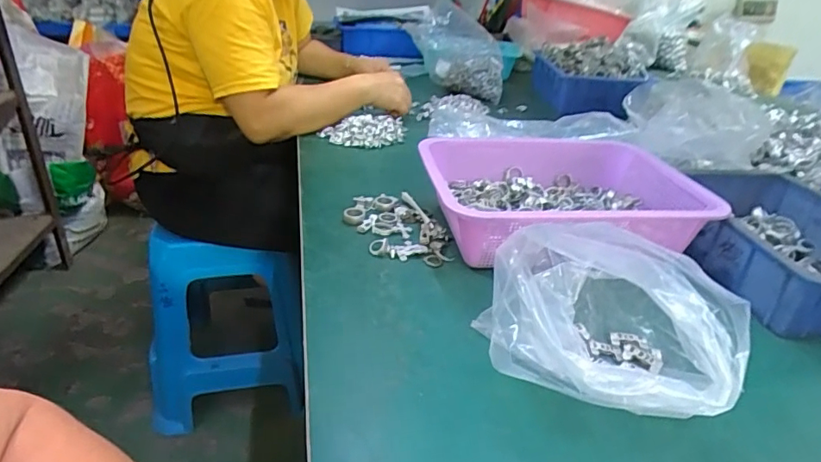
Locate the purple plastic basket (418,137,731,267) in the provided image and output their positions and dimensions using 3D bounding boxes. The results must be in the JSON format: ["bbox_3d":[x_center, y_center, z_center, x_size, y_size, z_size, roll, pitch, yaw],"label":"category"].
[{"bbox_3d":[0.172,-0.037,0.605,0.293,0.080,0.224,-1,29,-9],"label":"purple plastic basket"}]

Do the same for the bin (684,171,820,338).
[{"bbox_3d":[0.405,0.013,0.559,0.172,0.072,0.247,0,29,-7],"label":"bin"}]

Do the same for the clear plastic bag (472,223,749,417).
[{"bbox_3d":[0.146,0.067,0.387,0.164,0.107,0.148,15,30,19],"label":"clear plastic bag"}]

